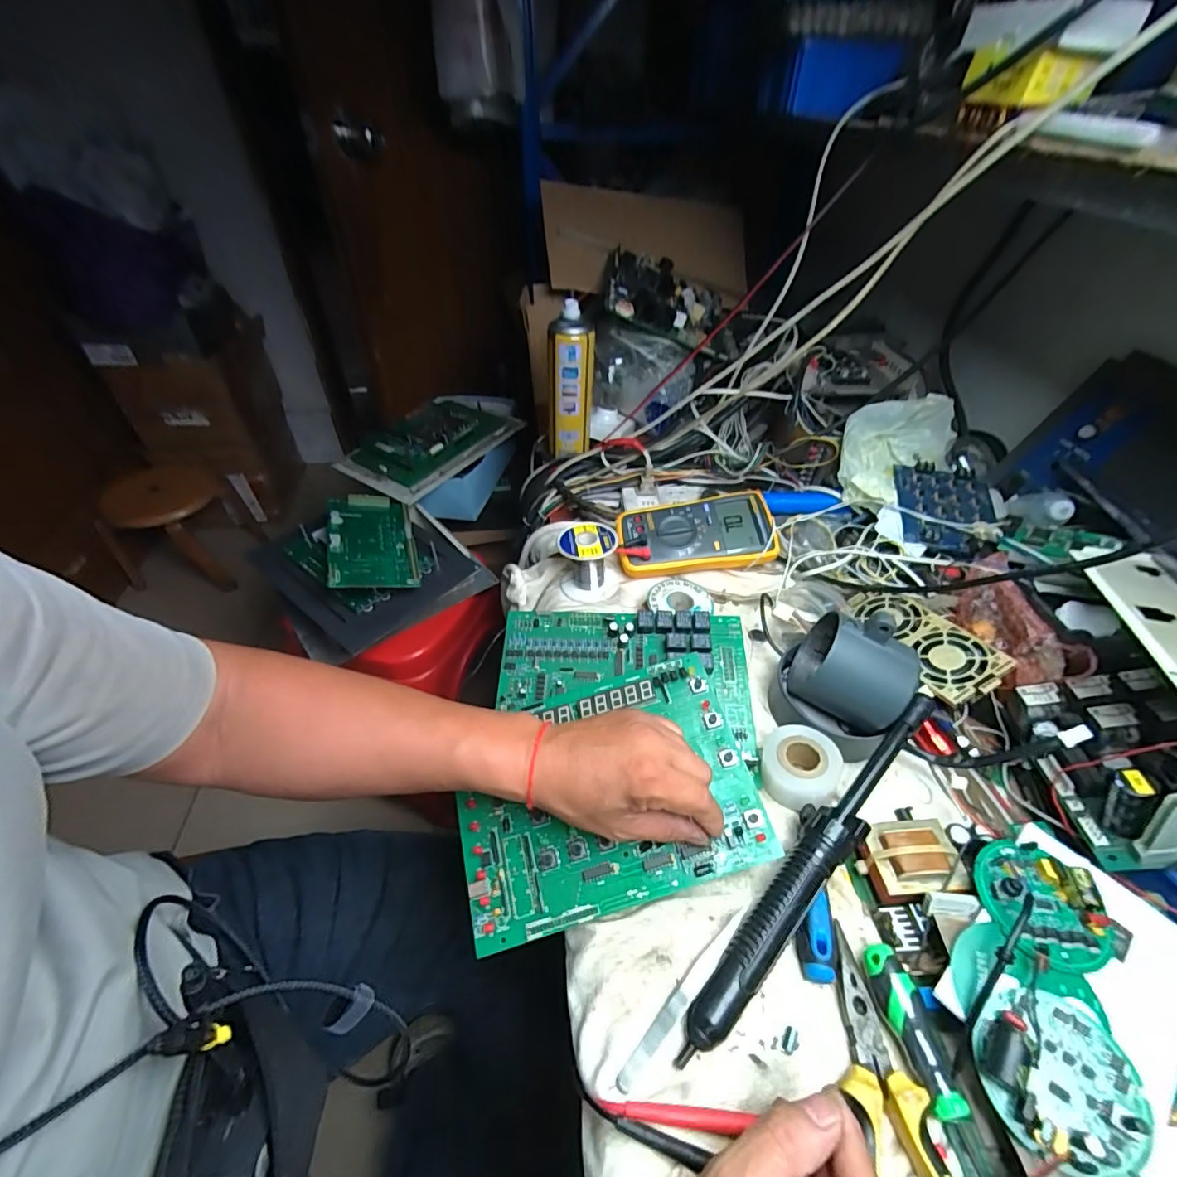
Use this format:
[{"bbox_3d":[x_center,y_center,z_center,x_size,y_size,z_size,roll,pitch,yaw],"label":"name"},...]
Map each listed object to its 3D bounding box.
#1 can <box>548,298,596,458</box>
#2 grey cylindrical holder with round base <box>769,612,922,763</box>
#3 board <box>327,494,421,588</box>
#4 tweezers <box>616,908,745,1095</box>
[{"bbox_3d":[-0.026,-0.296,0.745,0.066,0.197,0.056,-1,45,-2],"label":"can"},{"bbox_3d":[0.217,0.080,0.442,0.099,0.117,0.082,31,52,26],"label":"grey cylindrical holder with round base"},{"bbox_3d":[-0.328,-0.073,0.777,0.120,0.017,0.205,-1,49,-26],"label":"board"},{"bbox_3d":[0.060,0.253,0.317,0.012,0.015,0.117,36,54,29],"label":"tweezers"}]

